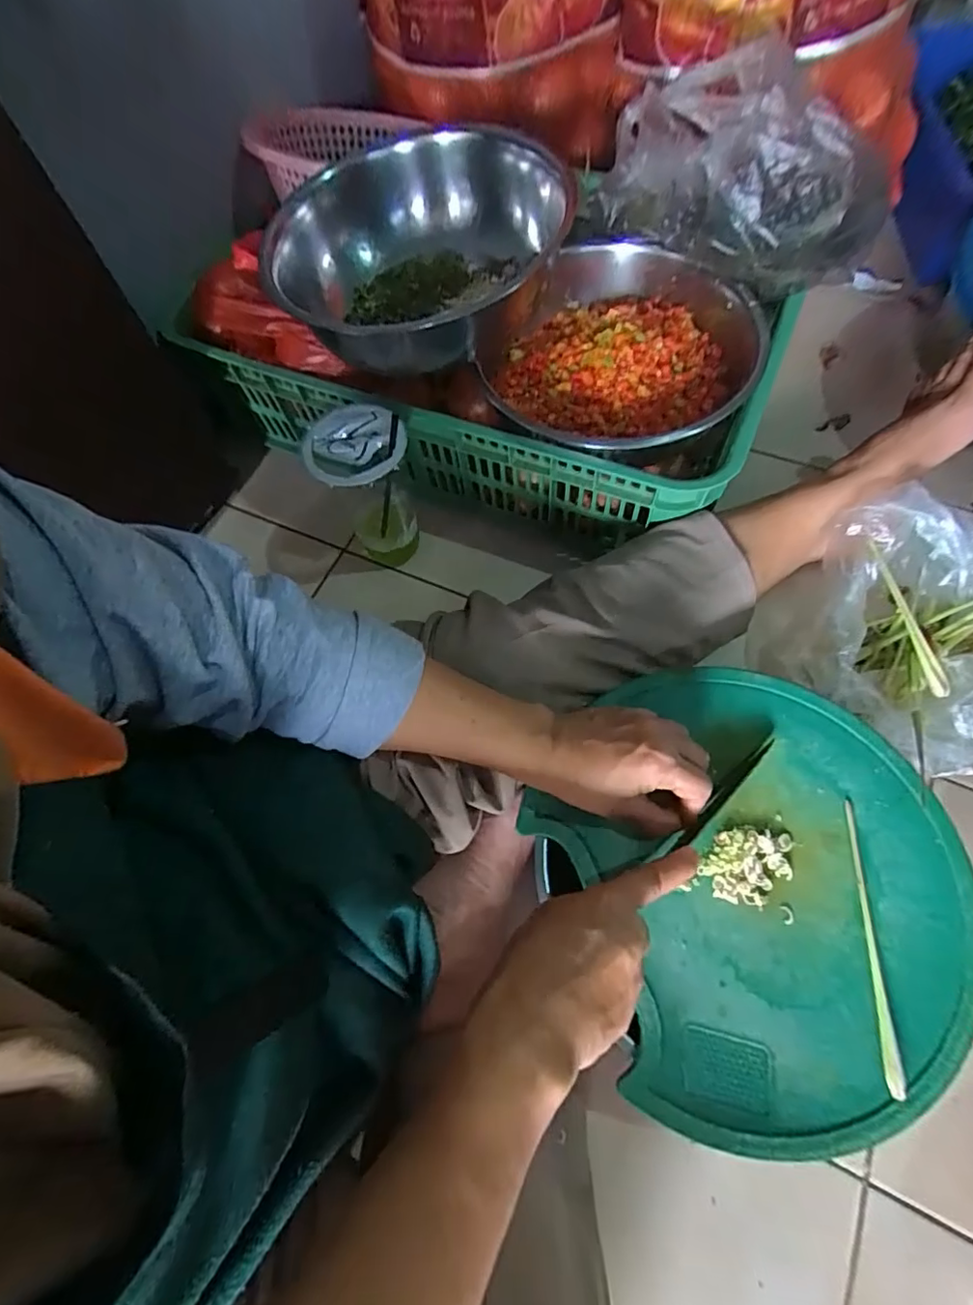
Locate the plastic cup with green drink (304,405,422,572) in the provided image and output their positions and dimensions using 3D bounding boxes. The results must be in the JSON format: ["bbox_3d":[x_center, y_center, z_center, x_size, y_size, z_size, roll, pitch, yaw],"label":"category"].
[{"bbox_3d":[-0.108,-0.146,0.524,0.083,0.158,0.079,-1,67,3],"label":"plastic cup with green drink"}]

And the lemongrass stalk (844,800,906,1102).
[{"bbox_3d":[0.247,0.181,0.350,0.009,0.011,0.165,5,67,6],"label":"lemongrass stalk"}]

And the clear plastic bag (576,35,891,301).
[{"bbox_3d":[0.210,-0.405,0.450,0.230,0.126,0.126,33,72,16],"label":"clear plastic bag"}]

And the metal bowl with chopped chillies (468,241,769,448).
[{"bbox_3d":[0.123,-0.276,0.488,0.209,0.071,0.227,-1,67,3],"label":"metal bowl with chopped chillies"}]

